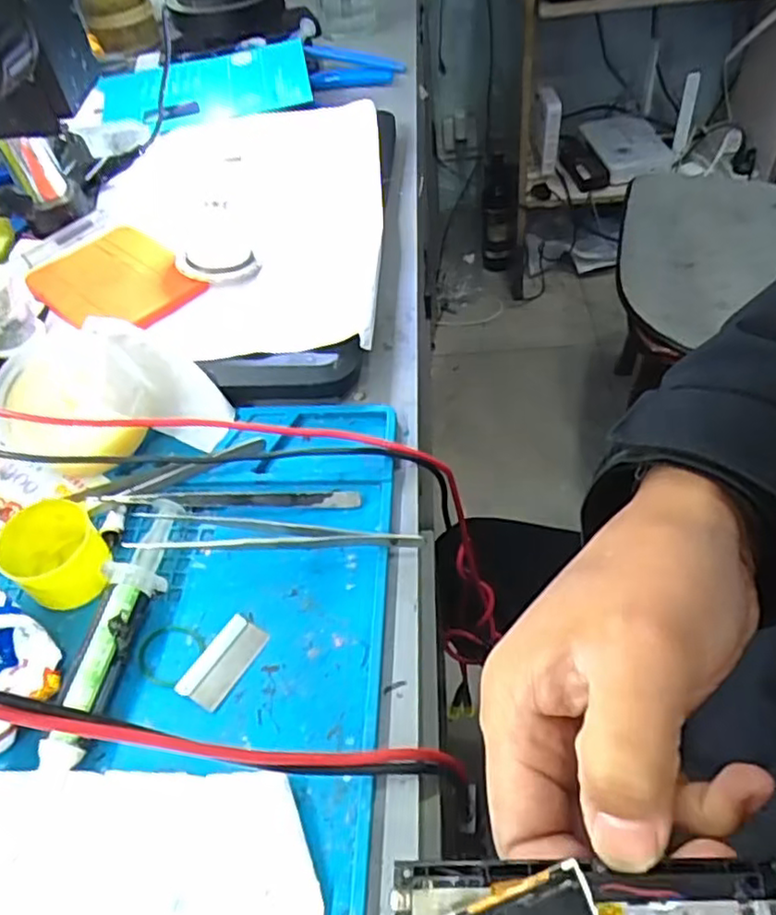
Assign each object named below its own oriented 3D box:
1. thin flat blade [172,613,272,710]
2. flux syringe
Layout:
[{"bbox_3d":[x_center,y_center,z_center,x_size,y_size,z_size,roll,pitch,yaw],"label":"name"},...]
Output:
[{"bbox_3d":[-0.070,0.087,0.284,0.021,0.004,0.039,24,58,23],"label":"thin flat blade"},{"bbox_3d":[-0.117,0.074,0.286,0.021,0.022,0.112,7,53,11],"label":"flux syringe"}]

